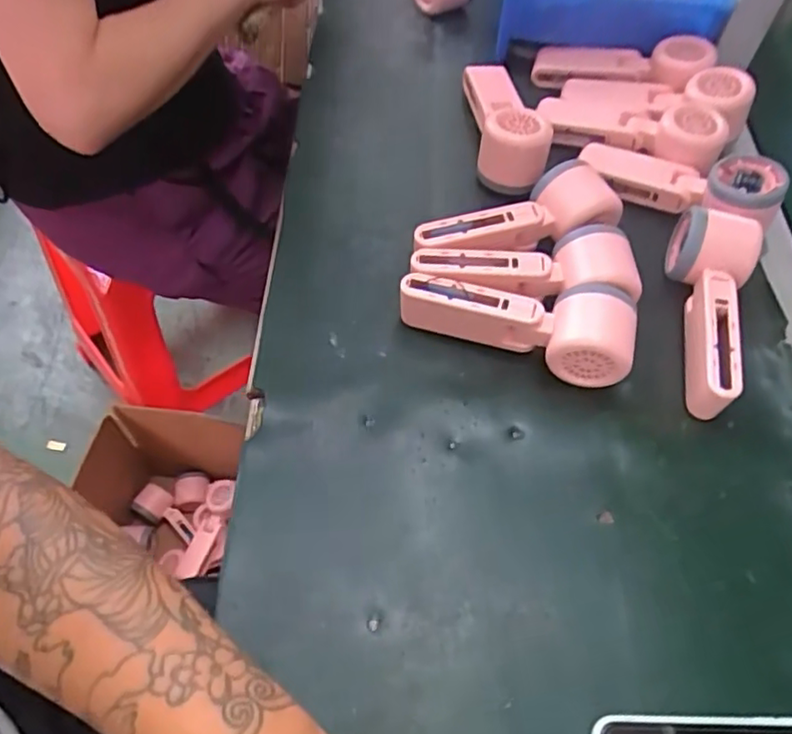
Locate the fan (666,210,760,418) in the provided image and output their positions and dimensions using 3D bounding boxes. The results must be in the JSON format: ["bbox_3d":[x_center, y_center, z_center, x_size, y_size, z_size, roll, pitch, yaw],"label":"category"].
[{"bbox_3d":[0.231,-0.045,0.476,0.055,0.061,0.157,18,59,7],"label":"fan"}]

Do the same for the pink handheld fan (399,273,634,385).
[{"bbox_3d":[0.087,-0.037,0.465,0.166,0.063,0.051,19,59,8],"label":"pink handheld fan"}]

